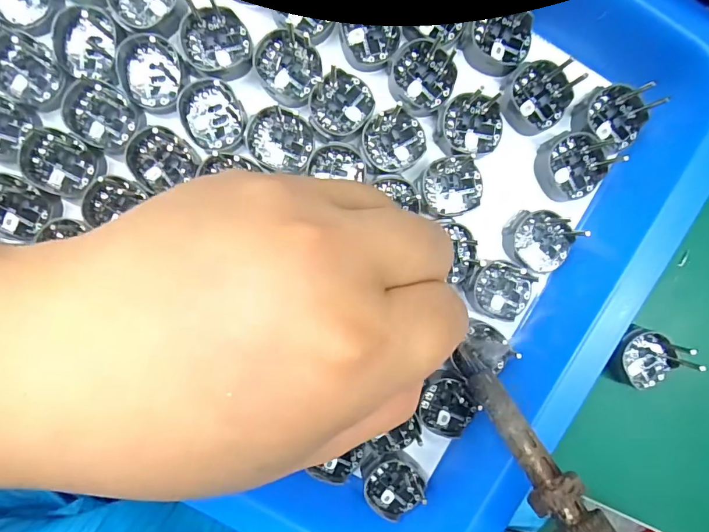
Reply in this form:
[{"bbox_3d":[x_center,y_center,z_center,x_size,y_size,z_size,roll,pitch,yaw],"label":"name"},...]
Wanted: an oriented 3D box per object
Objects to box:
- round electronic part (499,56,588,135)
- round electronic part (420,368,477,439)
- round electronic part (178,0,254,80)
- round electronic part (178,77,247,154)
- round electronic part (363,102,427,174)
[{"bbox_3d":[0.080,-0.074,0.187,0.031,0.014,0.028,-38,92,-1],"label":"round electronic part"},{"bbox_3d":[0.042,0.062,0.195,0.025,0.005,0.027,0,91,-2],"label":"round electronic part"},{"bbox_3d":[-0.057,-0.093,0.177,0.027,0.008,0.028,0,91,-2],"label":"round electronic part"},{"bbox_3d":[-0.060,-0.063,0.180,0.024,0.004,0.030,-32,92,-1],"label":"round electronic part"},{"bbox_3d":[0.017,-0.054,0.185,0.027,0.005,0.025,0,91,-2],"label":"round electronic part"}]

